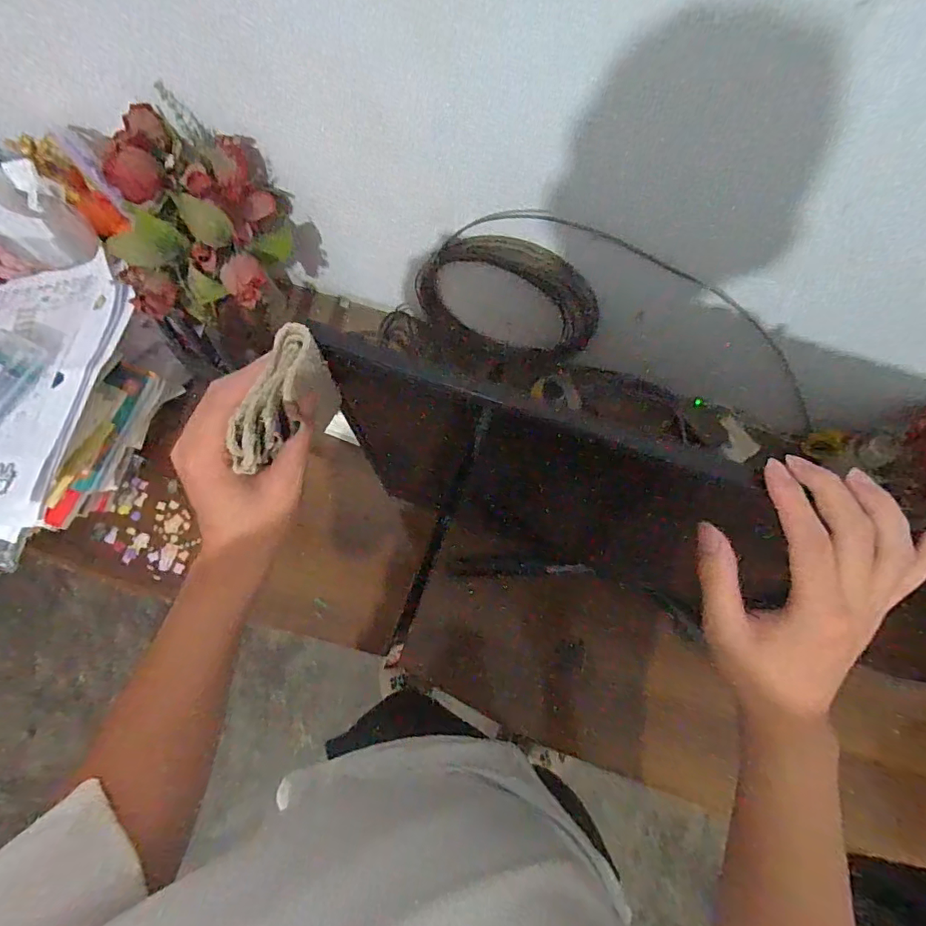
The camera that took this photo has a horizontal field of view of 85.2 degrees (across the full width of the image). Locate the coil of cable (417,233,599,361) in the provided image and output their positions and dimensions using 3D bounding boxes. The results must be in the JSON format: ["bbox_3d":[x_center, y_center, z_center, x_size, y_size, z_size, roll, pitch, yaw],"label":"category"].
[{"bbox_3d":[0.062,-0.241,0.760,0.277,0.198,0.068,21,74,6],"label":"coil of cable"}]

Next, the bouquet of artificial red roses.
[{"bbox_3d":[-0.344,-0.305,0.651,0.188,0.167,0.209,9,73,2],"label":"bouquet of artificial red roses"}]

